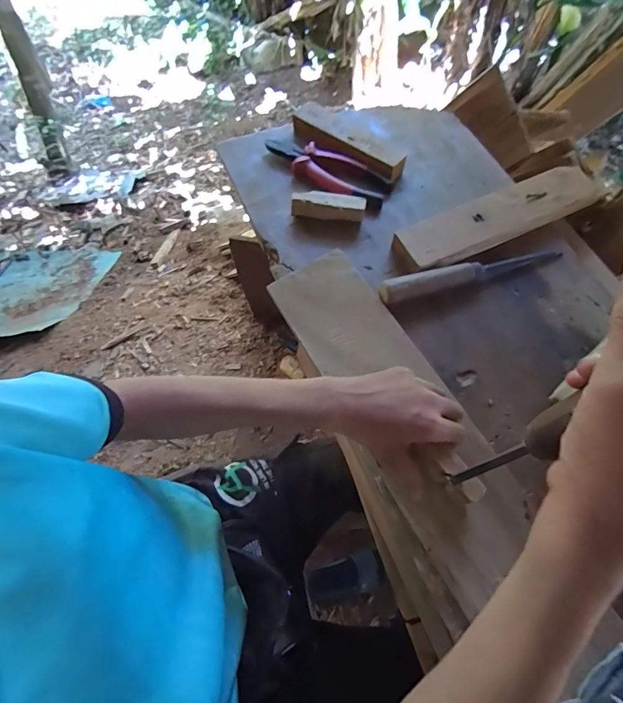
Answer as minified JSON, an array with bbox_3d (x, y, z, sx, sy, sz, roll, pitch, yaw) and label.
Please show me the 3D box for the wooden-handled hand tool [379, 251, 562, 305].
[{"bbox_3d":[0.187,-0.090,0.448,0.228,0.025,0.026,-15,68,-7],"label":"wooden-handled hand tool"}]

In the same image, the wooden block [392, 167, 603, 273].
[{"bbox_3d":[0.228,-0.164,0.483,0.274,0.025,0.063,-24,69,-10],"label":"wooden block"}]

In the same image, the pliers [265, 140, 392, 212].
[{"bbox_3d":[0.021,-0.244,0.522,0.176,0.020,0.063,33,70,13],"label":"pliers"}]

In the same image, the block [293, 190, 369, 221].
[{"bbox_3d":[0.021,-0.181,0.487,0.090,0.025,0.021,7,67,2],"label":"block"}]

